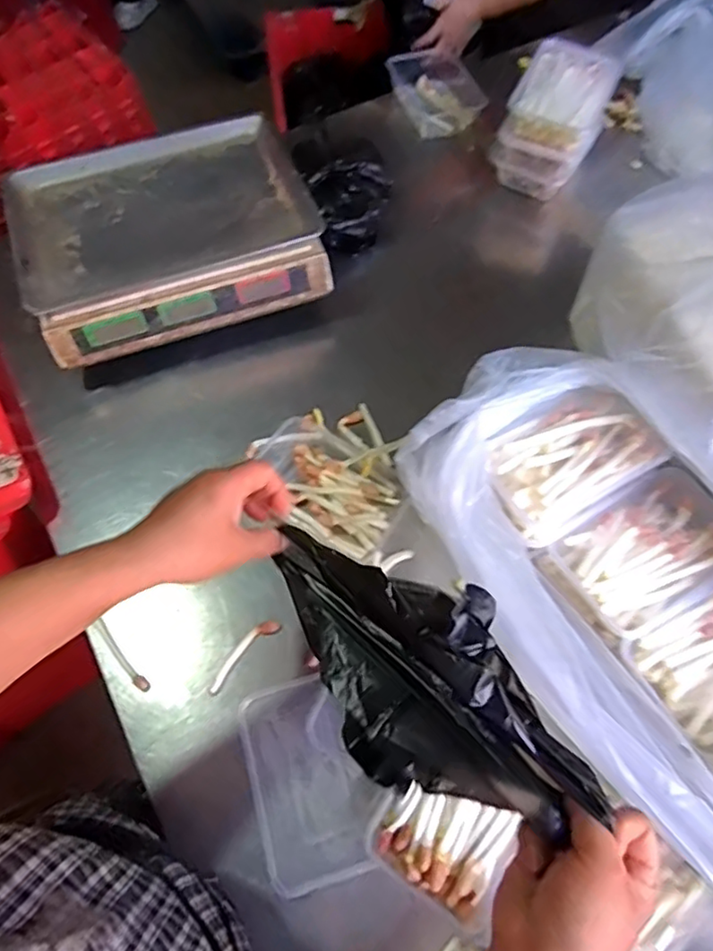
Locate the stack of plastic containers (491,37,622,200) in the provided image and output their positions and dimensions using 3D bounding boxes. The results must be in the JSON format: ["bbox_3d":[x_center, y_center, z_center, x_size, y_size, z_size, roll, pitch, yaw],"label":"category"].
[{"bbox_3d":[0.277,-0.494,0.865,0.124,0.125,0.160,26,67,13],"label":"stack of plastic containers"}]

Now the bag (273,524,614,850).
[{"bbox_3d":[0.039,0.126,0.407,0.124,0.078,0.245,-42,62,-18],"label":"bag"}]

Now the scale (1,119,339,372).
[{"bbox_3d":[-0.240,-0.311,0.788,0.349,0.092,0.290,-19,65,-8],"label":"scale"}]

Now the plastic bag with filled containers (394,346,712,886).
[{"bbox_3d":[0.242,0.104,0.511,0.257,0.118,0.510,-32,68,-14],"label":"plastic bag with filled containers"}]

